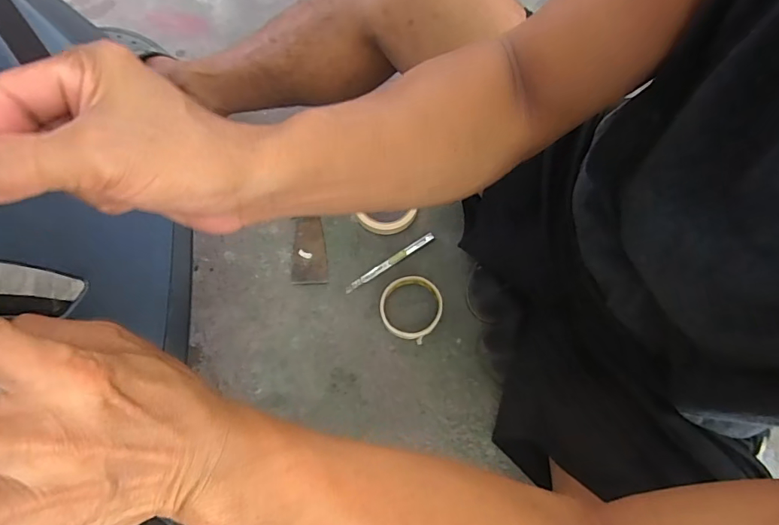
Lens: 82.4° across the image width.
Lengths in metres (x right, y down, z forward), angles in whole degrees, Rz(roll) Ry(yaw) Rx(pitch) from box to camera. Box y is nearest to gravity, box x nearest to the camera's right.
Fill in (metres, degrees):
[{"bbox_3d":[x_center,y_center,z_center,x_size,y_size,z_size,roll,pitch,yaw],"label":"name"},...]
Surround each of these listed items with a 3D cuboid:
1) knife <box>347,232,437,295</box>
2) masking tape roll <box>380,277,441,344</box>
[{"bbox_3d":[0.000,-0.001,0.645,0.147,0.011,0.012,-31,72,-10],"label":"knife"},{"bbox_3d":[0.029,0.063,0.616,0.085,0.015,0.088,0,69,1],"label":"masking tape roll"}]

